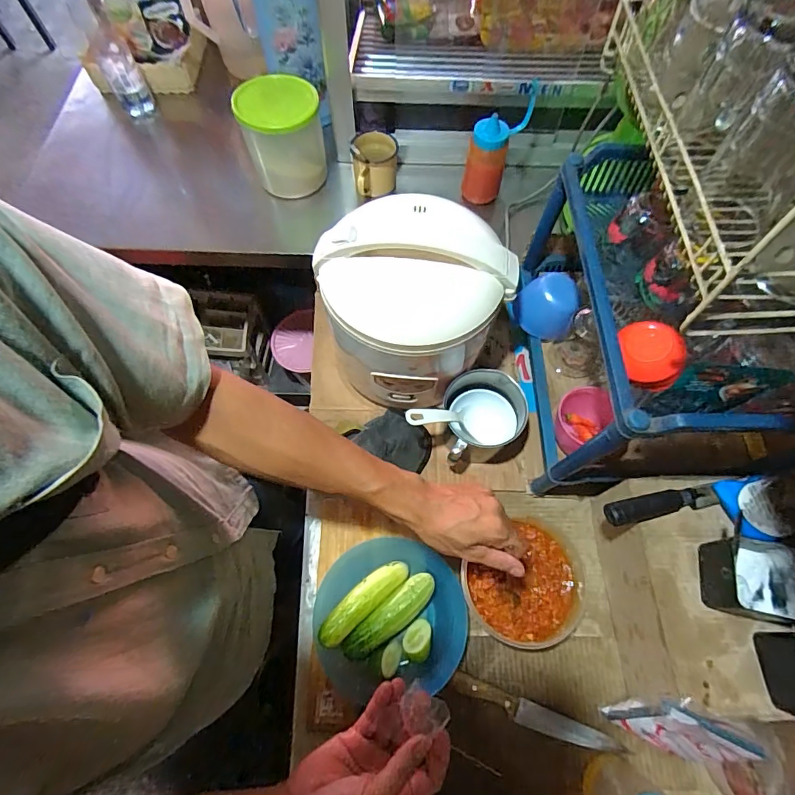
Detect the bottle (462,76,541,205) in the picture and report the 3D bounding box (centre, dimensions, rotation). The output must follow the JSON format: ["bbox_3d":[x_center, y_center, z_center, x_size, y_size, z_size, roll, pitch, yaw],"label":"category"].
[{"bbox_3d":[0.170,-0.433,0.759,0.087,0.183,0.083,17,67,8],"label":"bottle"}]

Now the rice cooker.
[{"bbox_3d":[0.023,-0.133,0.632,0.226,0.226,0.222,0,66,0],"label":"rice cooker"}]

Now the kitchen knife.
[{"bbox_3d":[0.177,0.404,0.548,0.218,0.016,0.026,19,67,9],"label":"kitchen knife"}]

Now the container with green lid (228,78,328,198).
[{"bbox_3d":[-0.203,-0.467,0.781,0.136,0.142,0.128,-8,66,-3],"label":"container with green lid"}]

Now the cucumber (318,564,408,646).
[{"bbox_3d":[-0.046,0.270,0.578,0.138,0.027,0.037,-39,71,-16],"label":"cucumber"}]

